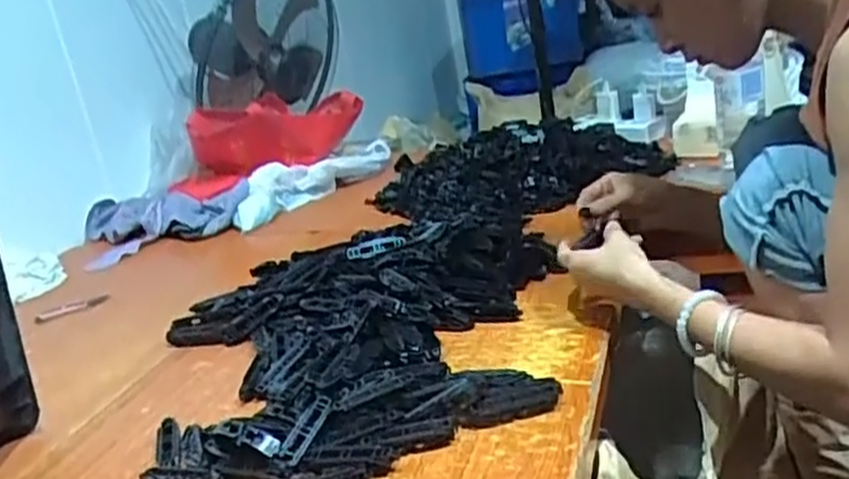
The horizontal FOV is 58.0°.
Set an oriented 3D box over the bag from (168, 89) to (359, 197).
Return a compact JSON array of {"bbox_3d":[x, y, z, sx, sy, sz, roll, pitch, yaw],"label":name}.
[{"bbox_3d":[-0.302,-0.178,1.501,0.371,0.193,0.184,-12,19,-13],"label":"bag"}]

